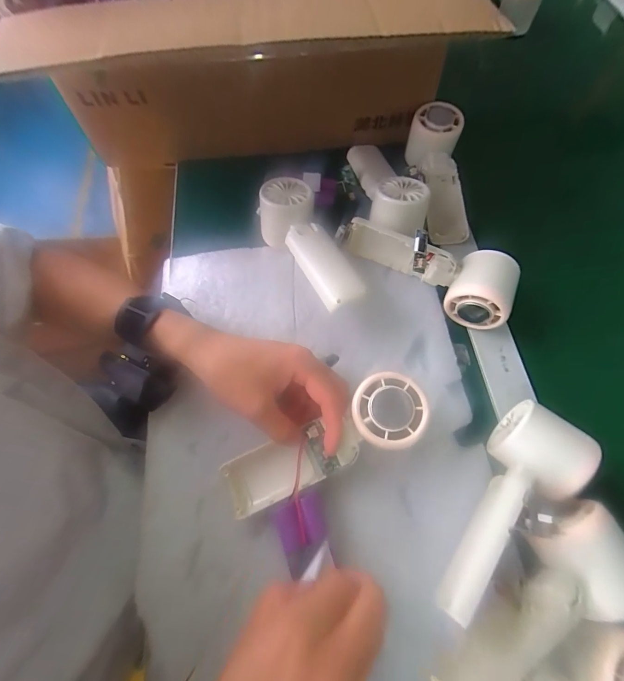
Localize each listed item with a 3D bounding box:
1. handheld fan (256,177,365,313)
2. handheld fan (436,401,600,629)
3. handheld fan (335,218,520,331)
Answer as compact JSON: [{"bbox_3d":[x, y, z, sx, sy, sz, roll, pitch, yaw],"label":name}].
[{"bbox_3d":[-0.007,-0.089,0.341,0.060,0.053,0.161,-20,65,-8],"label":"handheld fan"},{"bbox_3d":[0.143,0.124,0.249,0.055,0.044,0.157,32,69,16],"label":"handheld fan"},{"bbox_3d":[0.104,-0.073,0.332,0.172,0.056,0.050,22,66,12],"label":"handheld fan"}]

